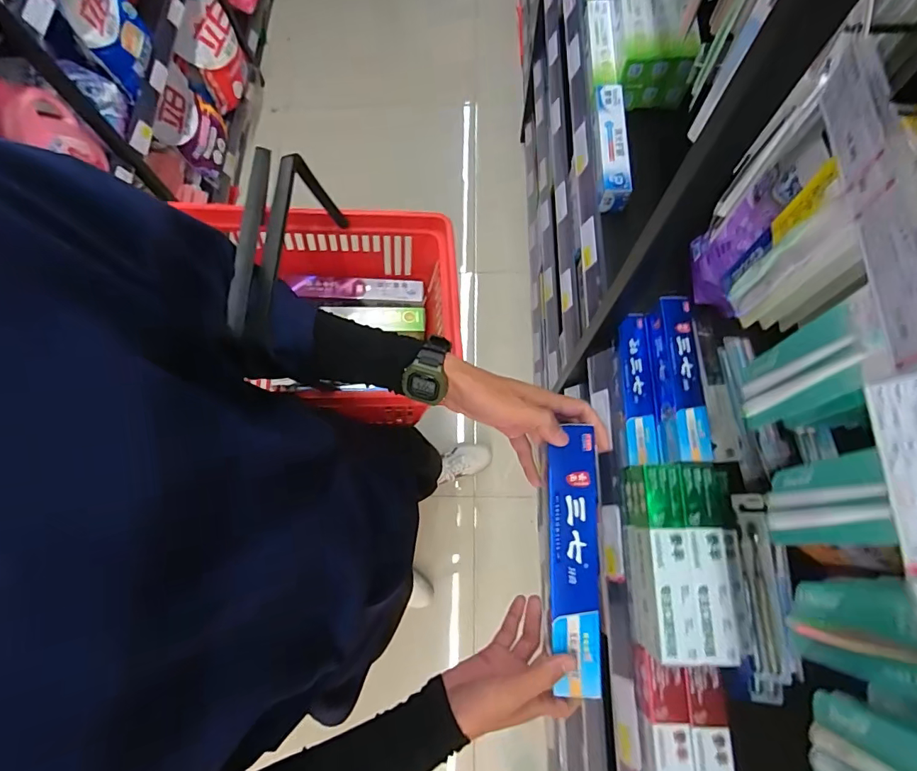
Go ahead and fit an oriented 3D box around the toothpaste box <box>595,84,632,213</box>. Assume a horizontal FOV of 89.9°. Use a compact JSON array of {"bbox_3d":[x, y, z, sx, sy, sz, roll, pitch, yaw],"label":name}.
[{"bbox_3d":[0.270,-0.425,0.814,0.052,0.047,0.234,0,73,2],"label":"toothpaste box"}]

